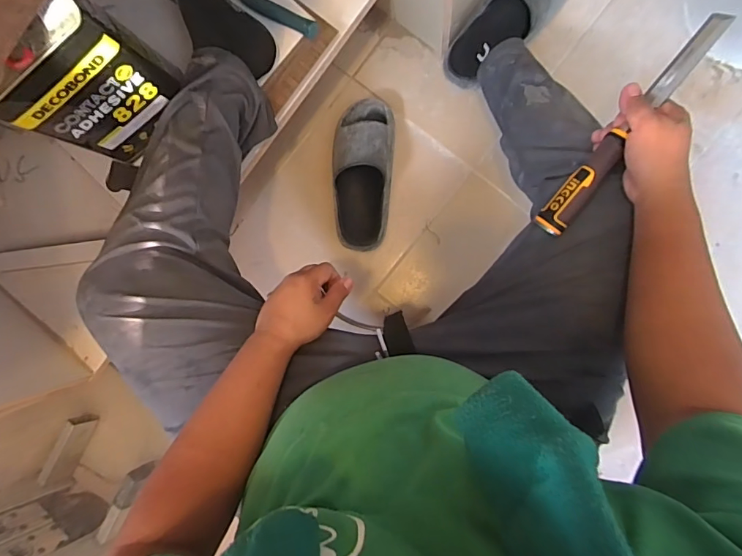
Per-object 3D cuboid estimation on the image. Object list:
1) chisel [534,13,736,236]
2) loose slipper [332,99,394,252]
[{"bbox_3d":[0.283,-0.163,0.479,0.031,0.025,0.267,37,106,5],"label":"chisel"},{"bbox_3d":[-0.020,-0.198,0.821,0.116,0.086,0.282,3,92,7],"label":"loose slipper"}]

